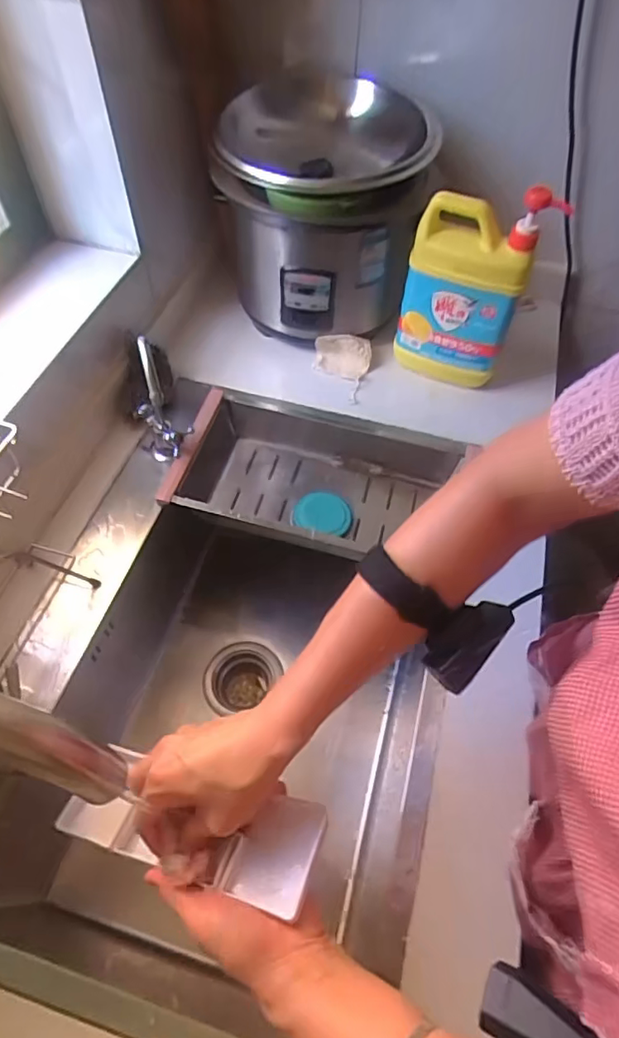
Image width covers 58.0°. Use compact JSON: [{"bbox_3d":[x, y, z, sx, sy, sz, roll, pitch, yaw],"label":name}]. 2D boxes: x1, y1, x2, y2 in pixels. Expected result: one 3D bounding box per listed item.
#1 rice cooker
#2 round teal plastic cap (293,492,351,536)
[{"bbox_3d":[0.016,-0.421,0.805,0.253,0.277,0.274,6,56,2],"label":"rice cooker"},{"bbox_3d":[0.017,-0.007,0.754,0.076,0.019,0.063,2,56,-1],"label":"round teal plastic cap"}]

